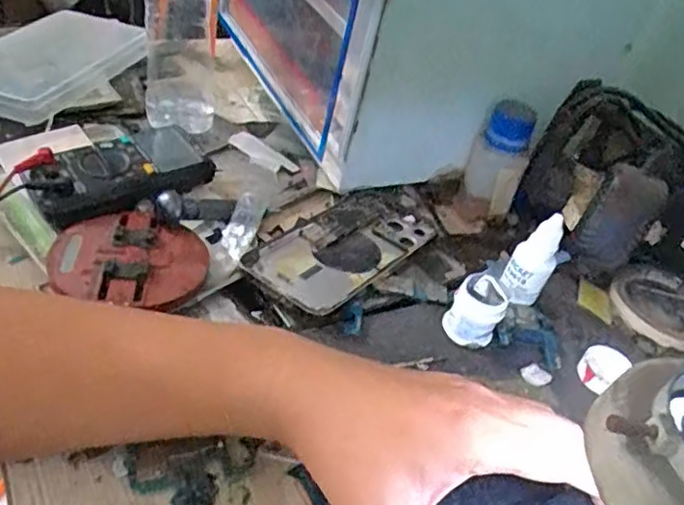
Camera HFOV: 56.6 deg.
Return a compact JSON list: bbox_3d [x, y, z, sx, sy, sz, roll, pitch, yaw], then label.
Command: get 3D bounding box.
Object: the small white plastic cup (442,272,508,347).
[{"bbox_3d":[0.088,0.039,0.423,0.033,0.039,0.035,9,40,-8],"label":"small white plastic cup"}]

